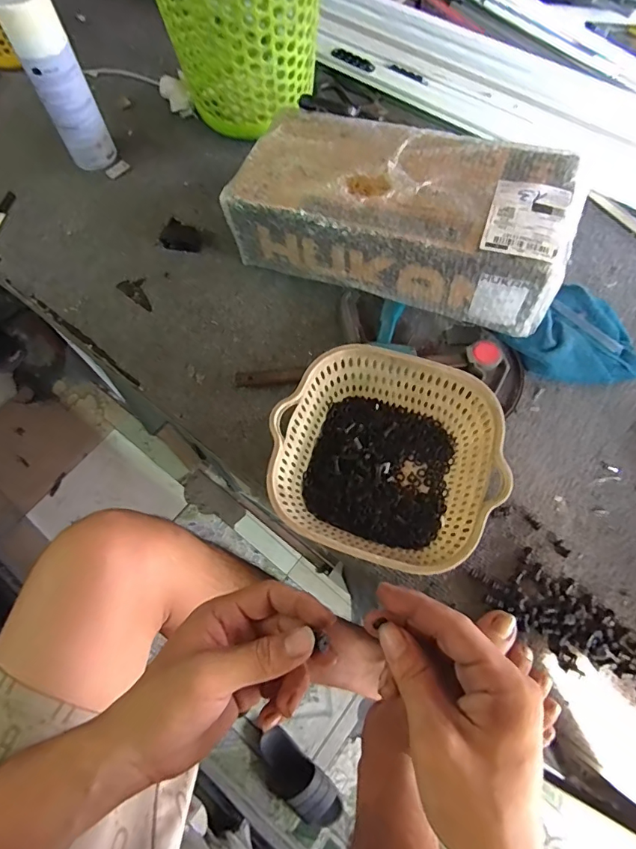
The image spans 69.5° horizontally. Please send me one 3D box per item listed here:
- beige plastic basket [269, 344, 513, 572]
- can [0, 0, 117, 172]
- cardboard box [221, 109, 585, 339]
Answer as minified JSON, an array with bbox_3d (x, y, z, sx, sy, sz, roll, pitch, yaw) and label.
[{"bbox_3d":[0.063,0.038,0.461,0.213,0.091,0.198,18,68,8],"label":"beige plastic basket"},{"bbox_3d":[-0.347,-0.454,0.627,0.066,0.216,0.050,-25,69,-10],"label":"can"},{"bbox_3d":[0.095,-0.254,0.545,0.387,0.110,0.174,20,69,9],"label":"cardboard box"}]

